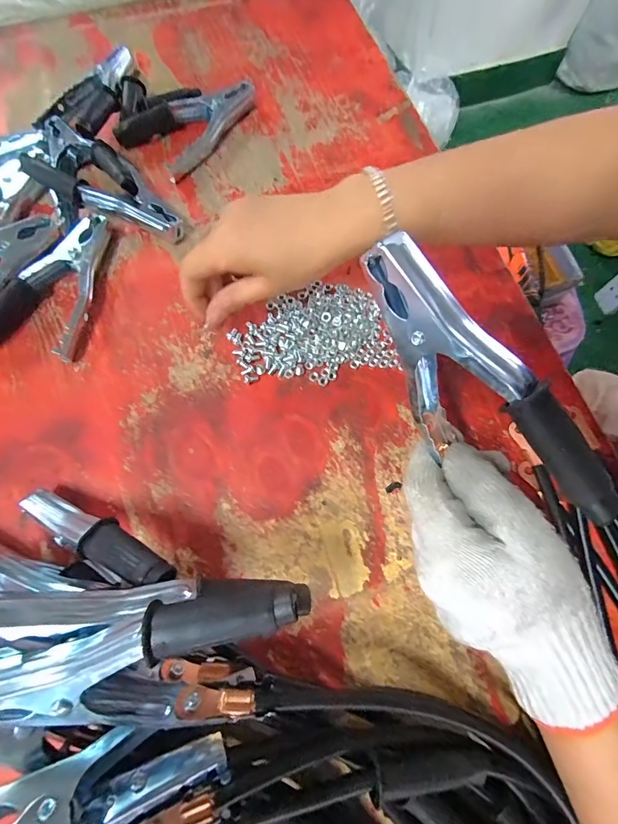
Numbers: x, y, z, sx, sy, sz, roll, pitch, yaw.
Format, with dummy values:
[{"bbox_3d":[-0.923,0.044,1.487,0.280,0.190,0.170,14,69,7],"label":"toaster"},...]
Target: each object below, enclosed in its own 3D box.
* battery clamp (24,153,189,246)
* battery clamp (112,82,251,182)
[{"bbox_3d":[-0.177,-0.205,0.359,0.142,0.037,0.068,28,74,9],"label":"battery clamp"},{"bbox_3d":[-0.120,-0.302,0.399,0.085,0.025,0.131,35,75,11],"label":"battery clamp"}]

